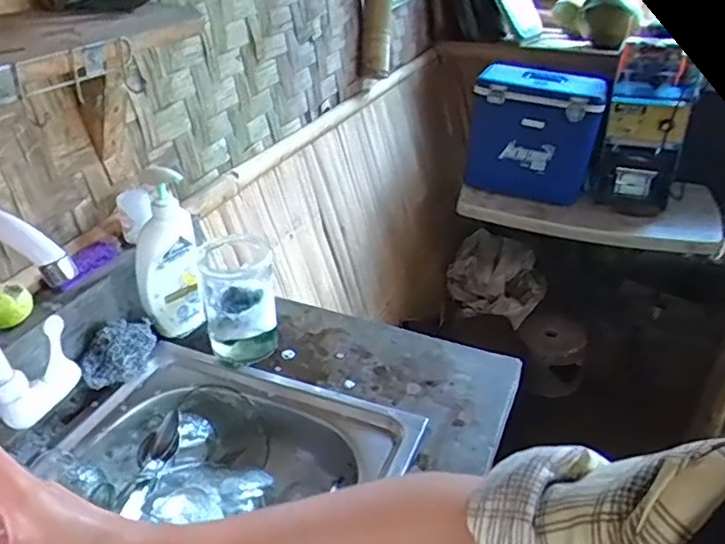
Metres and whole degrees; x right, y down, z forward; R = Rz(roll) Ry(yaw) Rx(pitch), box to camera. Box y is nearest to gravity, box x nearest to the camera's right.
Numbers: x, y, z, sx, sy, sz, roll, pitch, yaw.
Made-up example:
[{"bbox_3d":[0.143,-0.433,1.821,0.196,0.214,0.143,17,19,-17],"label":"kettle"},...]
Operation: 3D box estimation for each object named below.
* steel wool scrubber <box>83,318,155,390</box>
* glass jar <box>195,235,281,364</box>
[{"bbox_3d":[-0.318,0.110,0.800,0.092,0.068,0.064,-15,36,-24],"label":"steel wool scrubber"},{"bbox_3d":[-0.171,0.034,0.835,0.101,0.149,0.116,-7,33,-12],"label":"glass jar"}]

